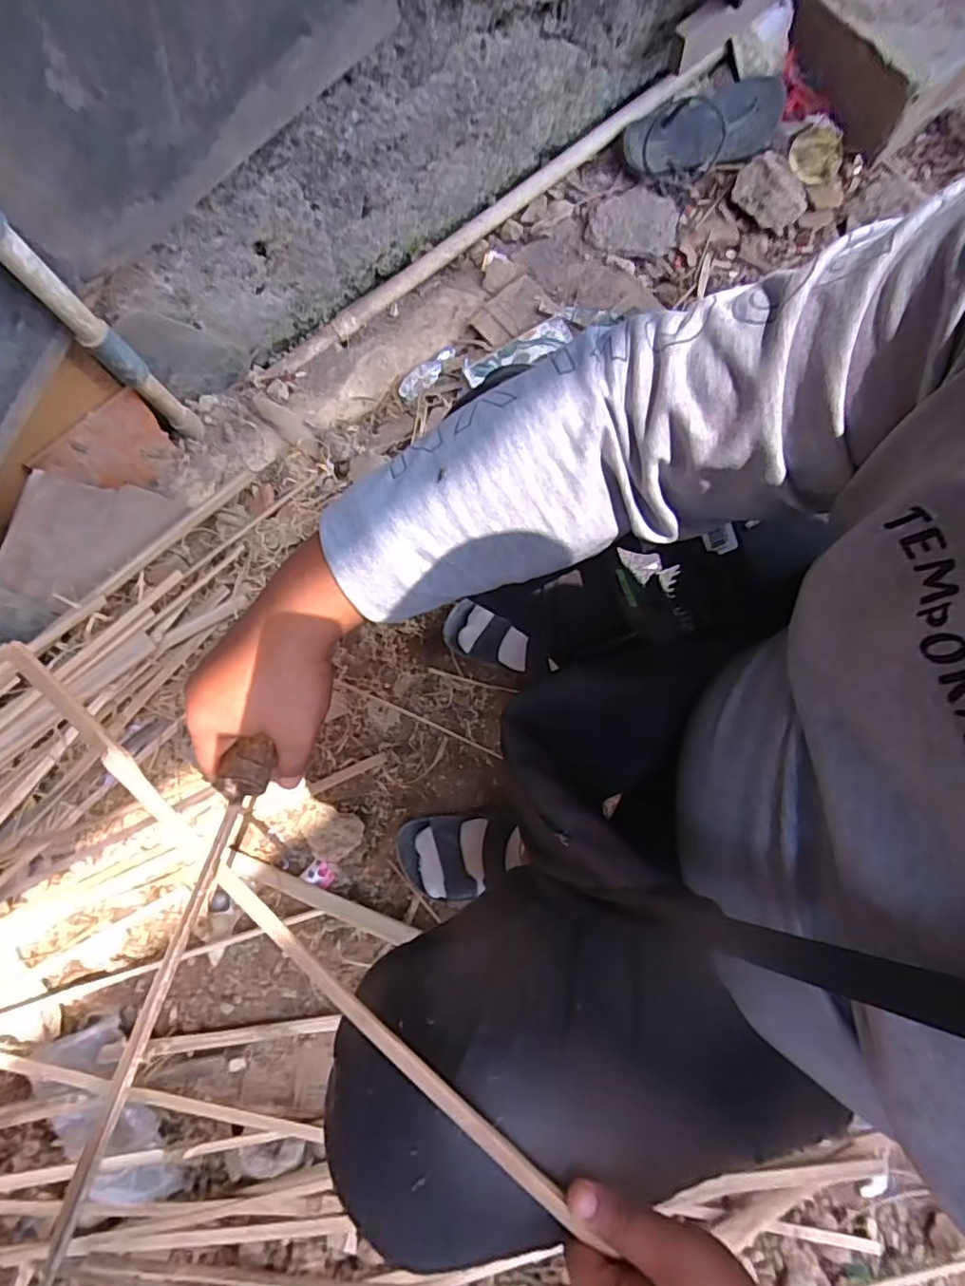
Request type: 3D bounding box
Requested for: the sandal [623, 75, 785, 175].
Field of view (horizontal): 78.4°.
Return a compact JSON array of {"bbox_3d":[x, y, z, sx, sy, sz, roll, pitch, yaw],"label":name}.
[{"bbox_3d":[0.350,-0.803,0.915,0.259,0.047,0.110,-19,79,-4],"label":"sandal"}]

